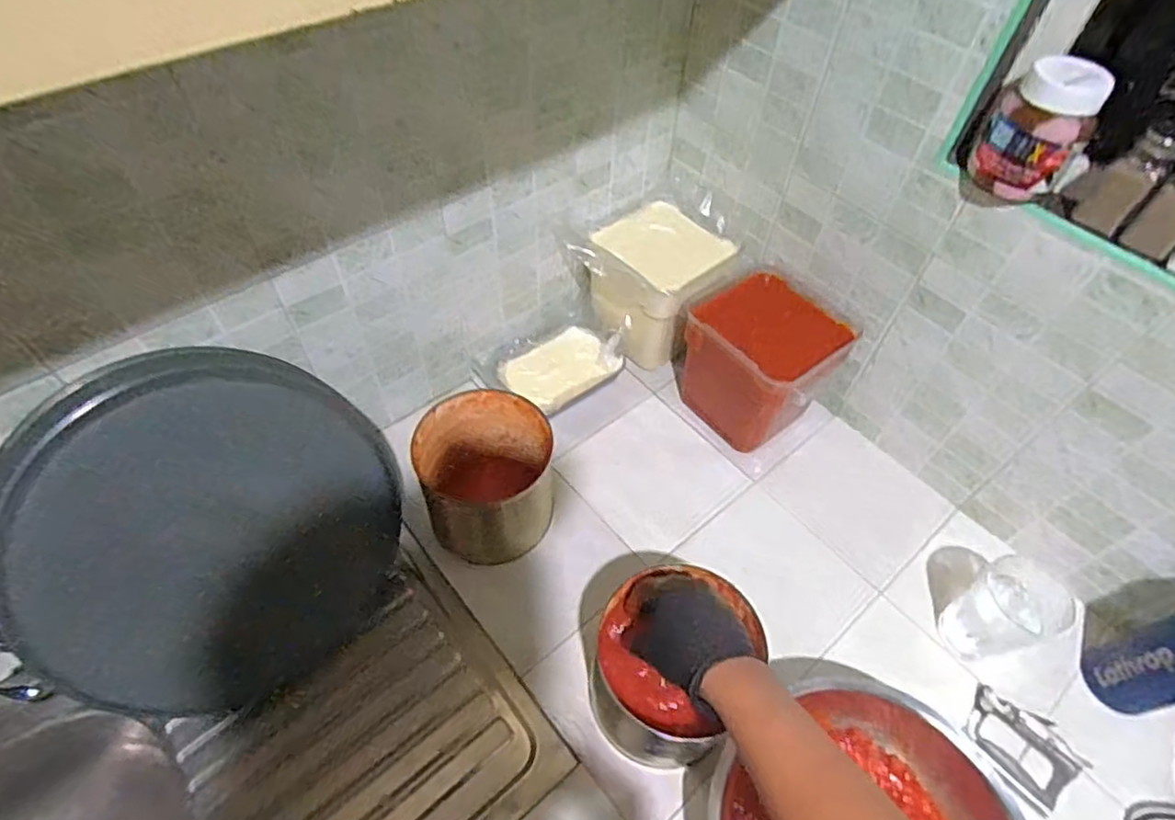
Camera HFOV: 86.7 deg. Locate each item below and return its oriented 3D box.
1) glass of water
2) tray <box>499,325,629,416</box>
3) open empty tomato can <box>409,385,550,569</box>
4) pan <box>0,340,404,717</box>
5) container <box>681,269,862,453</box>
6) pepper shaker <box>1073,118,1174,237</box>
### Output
[{"bbox_3d":[0.459,0.225,0.697,0.092,0.103,0.090,2,53,-2],"label":"glass of water"},{"bbox_3d":[-0.041,-0.064,0.914,0.164,0.048,0.115,-35,63,-25],"label":"tray"},{"bbox_3d":[-0.123,0.078,0.766,0.156,0.137,0.152,2,53,-2],"label":"open empty tomato can"},{"bbox_3d":[-0.377,0.118,0.645,0.349,0.363,0.051,-18,19,-34],"label":"pan"},{"bbox_3d":[0.236,-0.065,0.868,0.192,0.174,0.183,35,59,21],"label":"container"},{"bbox_3d":[0.482,-0.208,0.550,0.047,0.087,0.044,-34,62,-25],"label":"pepper shaker"}]

